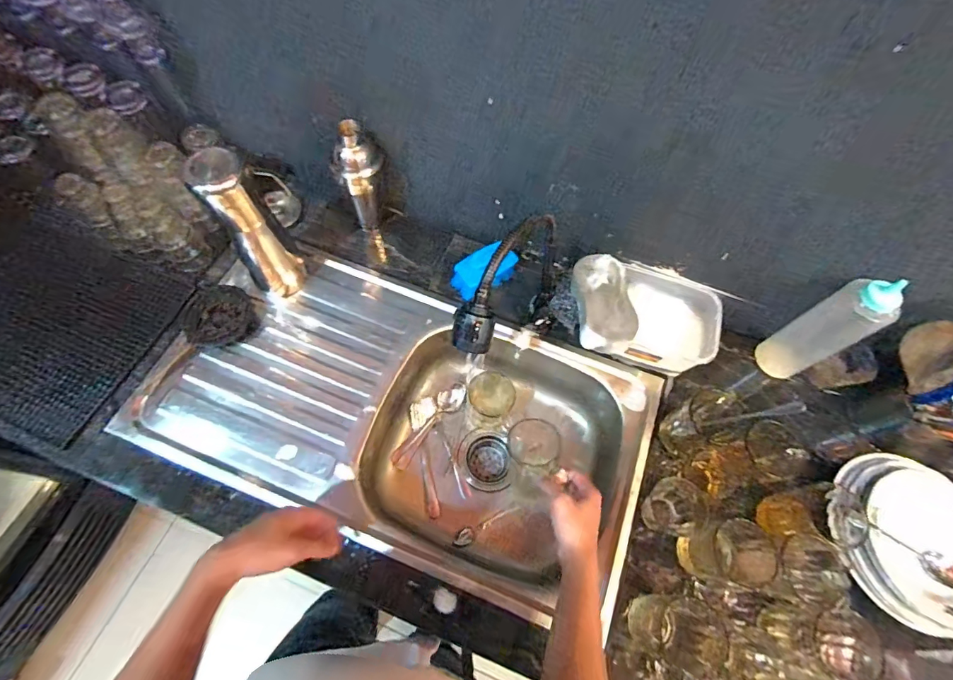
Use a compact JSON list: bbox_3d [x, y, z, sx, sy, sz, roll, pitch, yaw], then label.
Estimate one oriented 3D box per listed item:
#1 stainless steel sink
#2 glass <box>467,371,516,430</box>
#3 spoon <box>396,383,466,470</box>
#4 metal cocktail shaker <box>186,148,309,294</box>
[{"bbox_3d":[-0.112,0.124,0.745,0.742,0.154,0.406,21,66,6],"label":"stainless steel sink"},{"bbox_3d":[0.023,0.109,0.765,0.075,0.129,0.064,0,65,-3],"label":"glass"},{"bbox_3d":[-0.084,0.147,0.787,0.039,0.020,0.177,38,69,13],"label":"spoon"},{"bbox_3d":[-0.328,-0.159,0.661,0.078,0.253,0.064,-33,71,-17],"label":"metal cocktail shaker"}]

